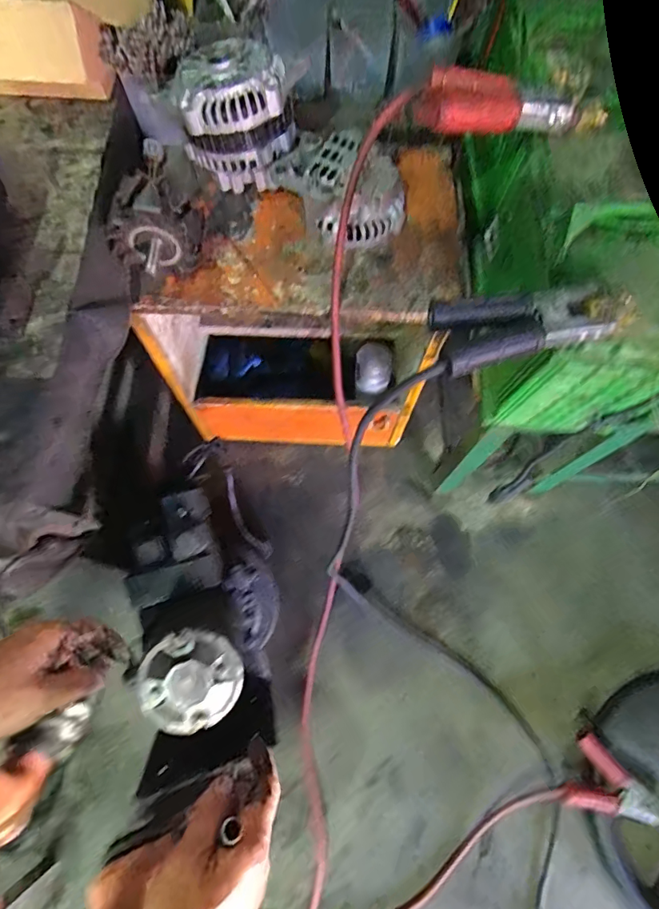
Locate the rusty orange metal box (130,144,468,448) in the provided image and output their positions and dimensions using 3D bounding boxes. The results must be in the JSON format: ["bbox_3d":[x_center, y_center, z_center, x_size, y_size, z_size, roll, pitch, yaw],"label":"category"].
[{"bbox_3d":[-0.045,-0.232,0.809,0.411,0.451,0.287,2,71,0],"label":"rusty orange metal box"}]

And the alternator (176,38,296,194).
[{"bbox_3d":[-0.109,-0.403,0.570,0.125,0.123,0.113,-5,71,-3],"label":"alternator"}]

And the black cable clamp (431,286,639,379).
[{"bbox_3d":[0.185,-0.116,0.418,0.177,0.021,0.061,-10,71,-4],"label":"black cable clamp"}]

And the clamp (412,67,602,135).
[{"bbox_3d":[0.192,-0.372,0.492,0.200,0.032,0.074,-6,71,-3],"label":"clamp"}]

